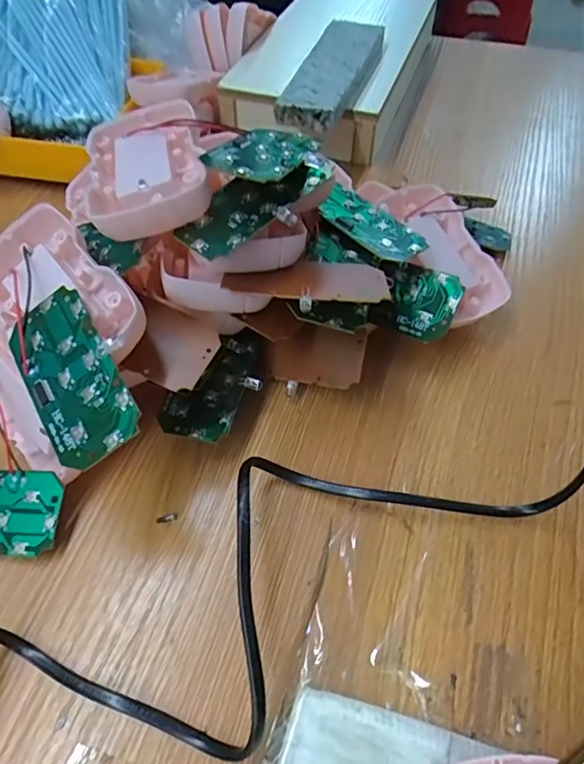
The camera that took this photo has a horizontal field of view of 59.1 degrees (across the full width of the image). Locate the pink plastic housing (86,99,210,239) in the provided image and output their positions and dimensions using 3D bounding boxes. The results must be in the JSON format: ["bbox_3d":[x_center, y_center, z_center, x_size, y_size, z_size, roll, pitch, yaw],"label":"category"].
[{"bbox_3d":[-0.069,-0.102,0.239,0.054,0.018,0.090,-9,53,-7],"label":"pink plastic housing"}]

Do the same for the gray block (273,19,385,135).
[{"bbox_3d":[0.033,-0.242,0.400,0.047,0.022,0.147,15,54,11],"label":"gray block"}]

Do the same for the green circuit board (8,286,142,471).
[{"bbox_3d":[-0.089,-0.002,0.205,0.038,0.004,0.072,-35,72,5],"label":"green circuit board"}]

